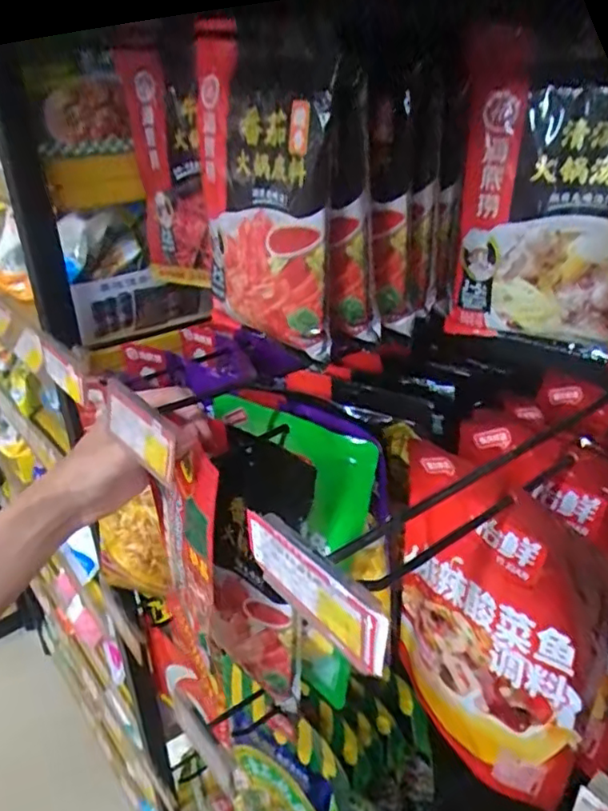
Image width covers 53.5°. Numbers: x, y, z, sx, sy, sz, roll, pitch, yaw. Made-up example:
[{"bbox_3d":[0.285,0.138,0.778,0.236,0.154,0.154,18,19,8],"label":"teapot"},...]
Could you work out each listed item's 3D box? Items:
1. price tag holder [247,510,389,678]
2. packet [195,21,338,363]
[{"bbox_3d":[0.005,0.090,0.295,0.010,0.047,0.094,-23,35,-33],"label":"price tag holder"},{"bbox_3d":[-0.037,-0.165,0.471,0.025,0.226,0.146,-18,32,-41],"label":"packet"}]

